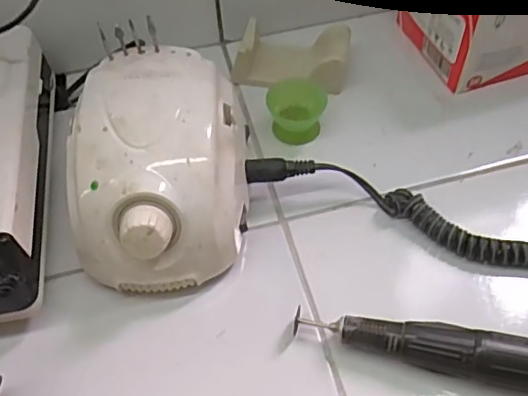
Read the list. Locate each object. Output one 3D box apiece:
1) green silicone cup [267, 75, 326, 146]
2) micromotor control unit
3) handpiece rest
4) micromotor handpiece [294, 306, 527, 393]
[{"bbox_3d":[0.023,-0.065,0.413,0.039,0.032,0.035,20,57,17],"label":"green silicone cup"},{"bbox_3d":[-0.065,-0.019,0.356,0.103,0.083,0.142,-3,54,1],"label":"micromotor control unit"},{"bbox_3d":[0.023,-0.114,0.445,0.086,0.030,0.054,10,55,10],"label":"handpiece rest"},{"bbox_3d":[0.116,0.086,0.303,0.198,0.029,0.027,12,55,12],"label":"micromotor handpiece"}]

